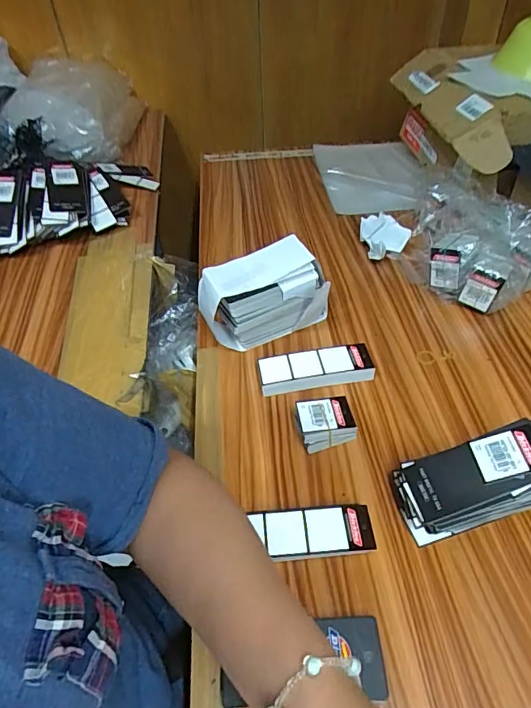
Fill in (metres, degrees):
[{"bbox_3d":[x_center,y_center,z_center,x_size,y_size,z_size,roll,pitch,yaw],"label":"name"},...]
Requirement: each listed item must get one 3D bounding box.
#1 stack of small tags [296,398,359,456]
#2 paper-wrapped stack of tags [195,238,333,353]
[{"bbox_3d":[0.056,0.067,0.446,0.051,0.033,0.038,-12,47,-8],"label":"stack of small tags"},{"bbox_3d":[0.000,-0.062,0.527,0.145,0.101,0.056,-15,48,-11],"label":"paper-wrapped stack of tags"}]

